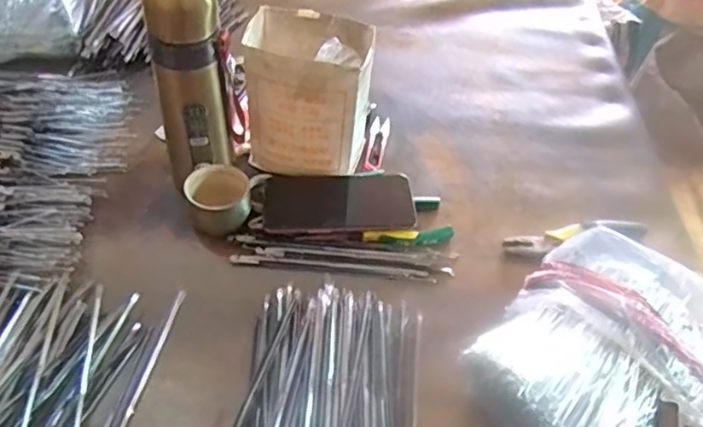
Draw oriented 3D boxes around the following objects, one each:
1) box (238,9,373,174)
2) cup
[{"bbox_3d":[-0.046,-0.120,0.653,0.119,0.152,0.095,9,47,3],"label":"box"},{"bbox_3d":[-0.134,-0.011,0.626,0.060,0.049,0.067,-6,48,-11],"label":"cup"}]

